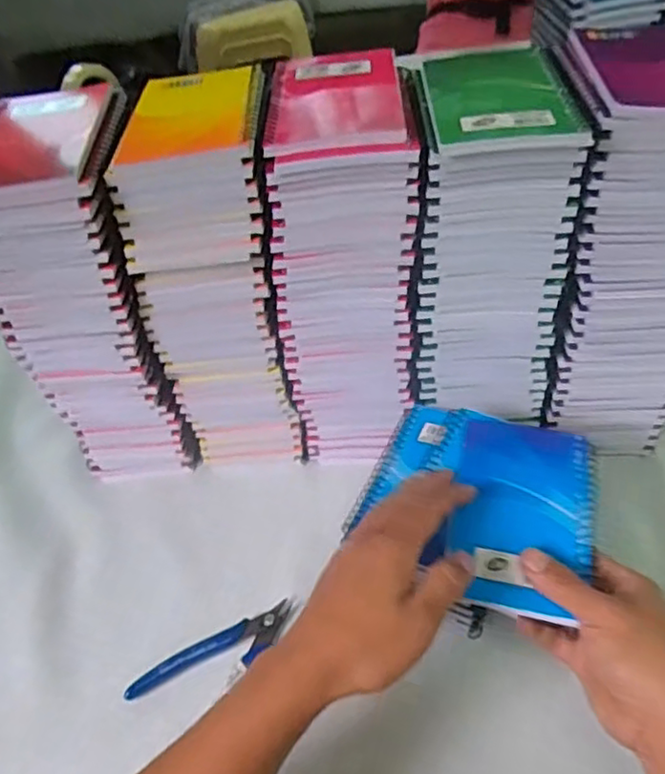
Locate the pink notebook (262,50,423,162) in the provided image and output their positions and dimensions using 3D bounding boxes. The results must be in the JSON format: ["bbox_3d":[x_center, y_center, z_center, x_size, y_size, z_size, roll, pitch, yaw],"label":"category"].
[{"bbox_3d":[0.003,-0.180,0.415,0.082,0.007,0.136,-4,47,4],"label":"pink notebook"}]

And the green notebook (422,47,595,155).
[{"bbox_3d":[0.097,-0.173,0.395,0.079,0.009,0.122,-4,47,4],"label":"green notebook"}]

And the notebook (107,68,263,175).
[{"bbox_3d":[-0.087,-0.175,0.419,0.083,0.006,0.119,-4,47,3],"label":"notebook"}]

